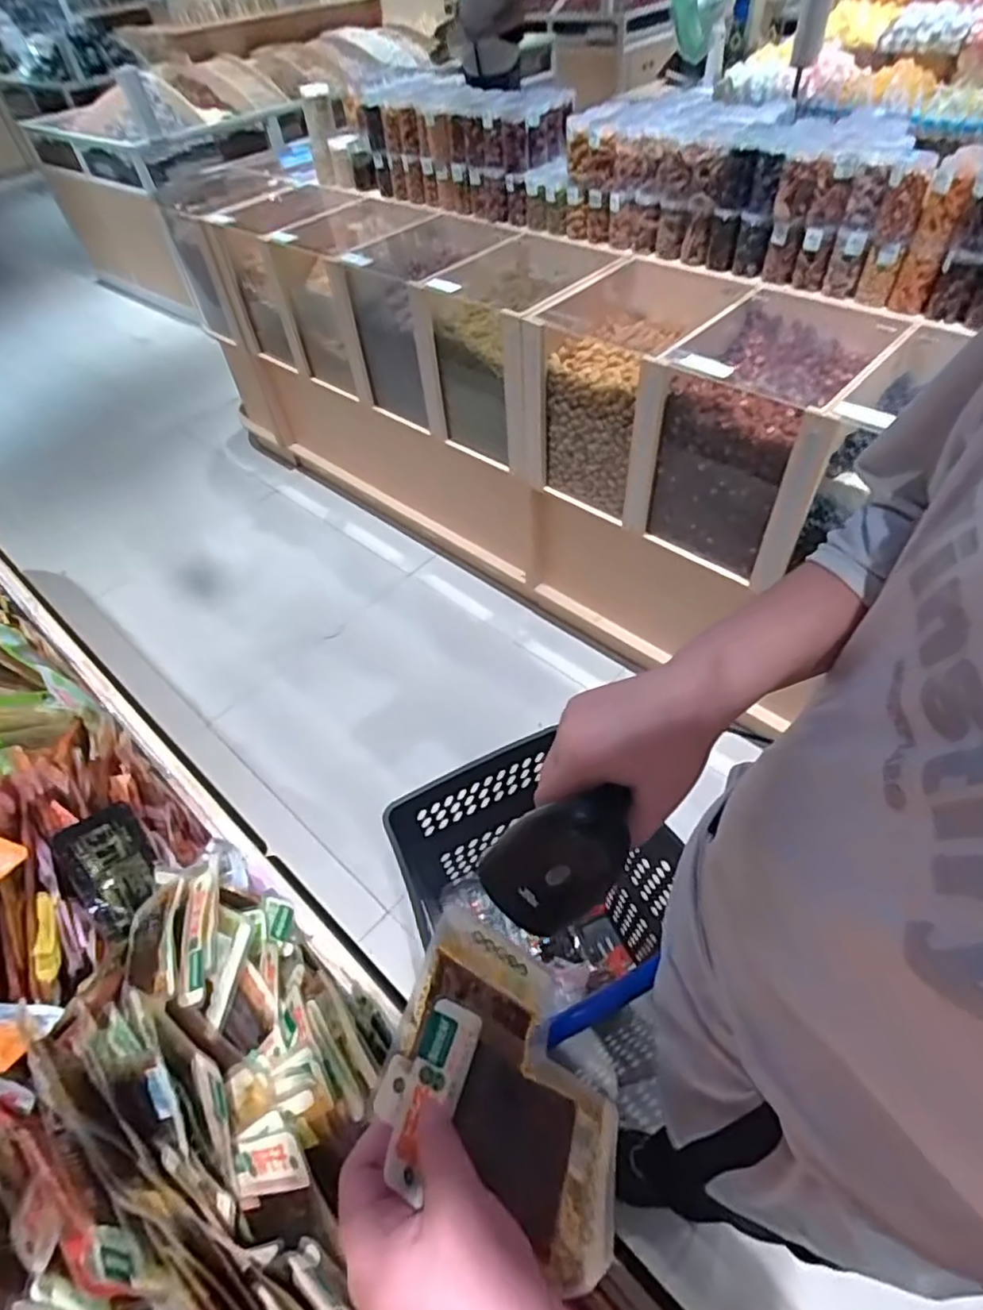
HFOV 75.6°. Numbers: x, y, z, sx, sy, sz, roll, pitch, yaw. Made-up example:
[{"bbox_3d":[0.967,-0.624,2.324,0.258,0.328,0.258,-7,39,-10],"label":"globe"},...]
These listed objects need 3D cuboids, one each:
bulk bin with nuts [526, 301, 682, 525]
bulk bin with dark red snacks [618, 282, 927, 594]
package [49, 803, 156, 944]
[{"bbox_3d":[0.321,-0.641,1.568,0.295,0.413,0.391,30,59,26],"label":"bulk bin with nuts"},{"bbox_3d":[0.579,-0.486,1.398,0.388,0.414,0.500,29,59,26],"label":"bulk bin with dark red snacks"},{"bbox_3d":[-0.353,0.202,0.588,0.071,0.018,0.111,-23,90,-41],"label":"package"}]

